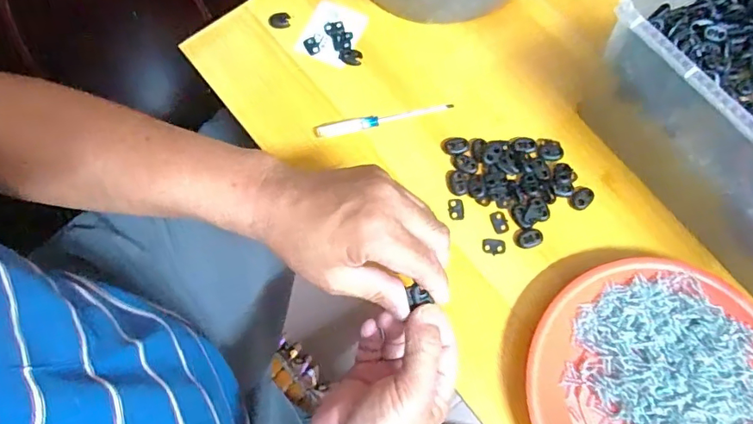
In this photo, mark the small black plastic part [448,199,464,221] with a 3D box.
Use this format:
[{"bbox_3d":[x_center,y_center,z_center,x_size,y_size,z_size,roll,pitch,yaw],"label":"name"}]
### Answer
[{"bbox_3d":[0.067,-0.002,0.426,0.013,0.004,0.019,-3,74,-3],"label":"small black plastic part"}]

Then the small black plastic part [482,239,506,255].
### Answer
[{"bbox_3d":[0.097,0.028,0.417,0.019,0.004,0.013,3,74,-1],"label":"small black plastic part"}]

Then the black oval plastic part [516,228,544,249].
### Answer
[{"bbox_3d":[0.126,0.022,0.415,0.022,0.004,0.015,-12,74,-5],"label":"black oval plastic part"}]

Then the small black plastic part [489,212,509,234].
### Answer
[{"bbox_3d":[0.103,0.009,0.422,0.012,0.004,0.018,-13,74,-5],"label":"small black plastic part"}]

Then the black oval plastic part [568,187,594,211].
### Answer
[{"bbox_3d":[0.173,-0.011,0.425,0.021,0.006,0.017,-34,77,-11],"label":"black oval plastic part"}]

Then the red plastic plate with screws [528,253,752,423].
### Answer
[{"bbox_3d":[0.212,0.132,0.376,0.183,0.025,0.188,0,74,-2],"label":"red plastic plate with screws"}]

